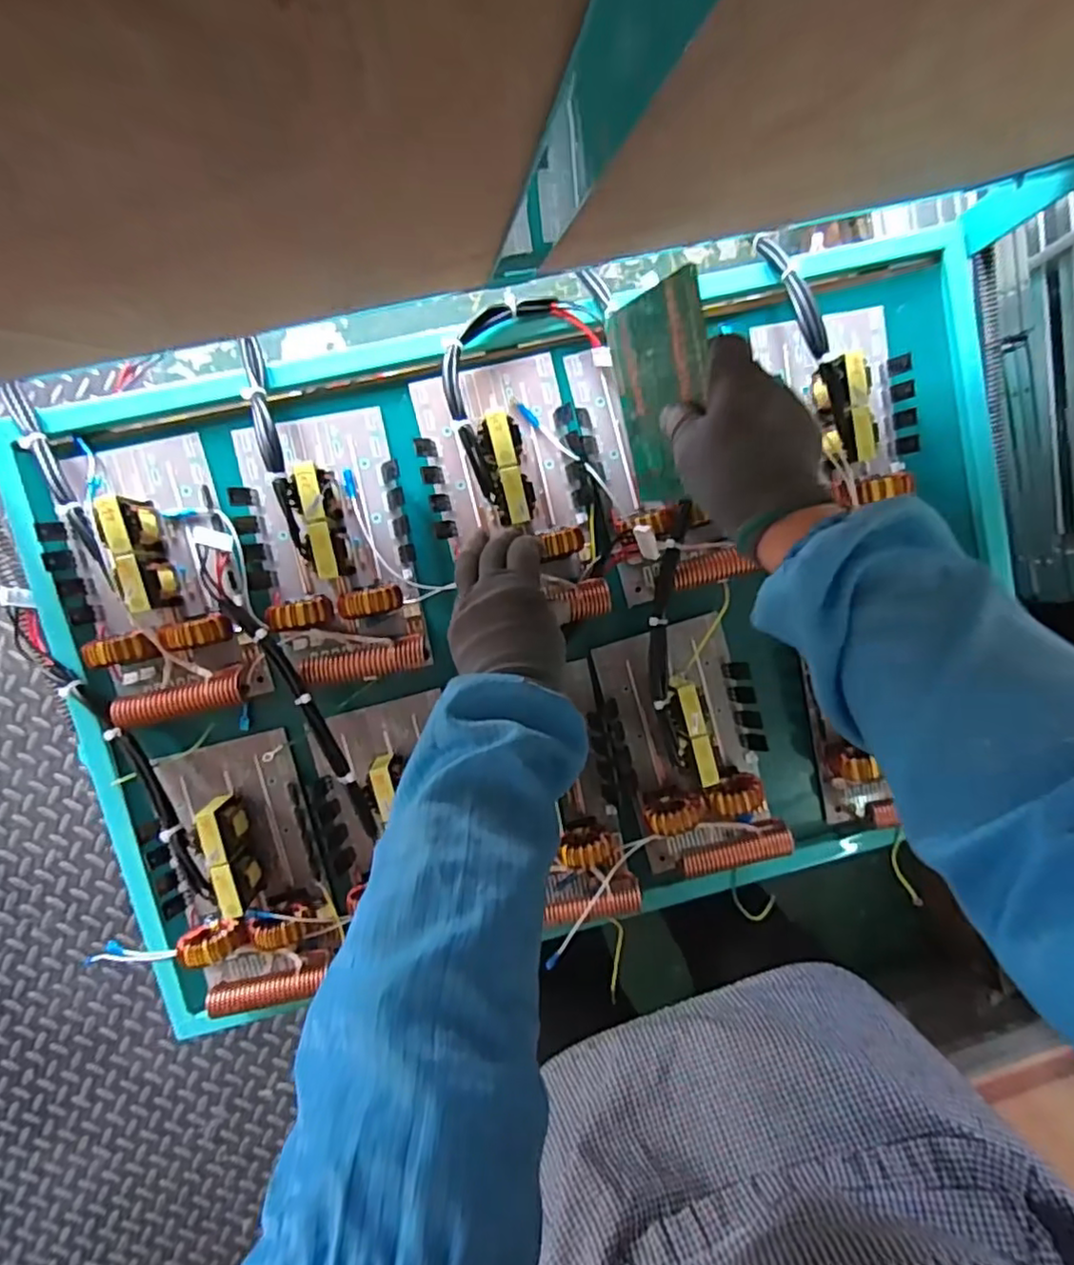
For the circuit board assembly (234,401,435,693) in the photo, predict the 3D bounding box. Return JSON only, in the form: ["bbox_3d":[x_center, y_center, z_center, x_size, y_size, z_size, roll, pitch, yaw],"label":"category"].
[{"bbox_3d":[-0.177,-0.072,0.536,0.136,0.054,0.220,-10,95,-4],"label":"circuit board assembly"}]

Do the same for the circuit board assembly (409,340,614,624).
[{"bbox_3d":[-0.014,-0.121,0.543,0.150,0.057,0.222,-13,96,-4],"label":"circuit board assembly"}]

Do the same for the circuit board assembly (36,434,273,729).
[{"bbox_3d":[-0.315,-0.043,0.523,0.147,0.058,0.233,-18,96,-3],"label":"circuit board assembly"}]

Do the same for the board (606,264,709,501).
[{"bbox_3d":[0.092,-0.169,0.469,0.005,0.116,0.142,-18,106,-16],"label":"board"}]

